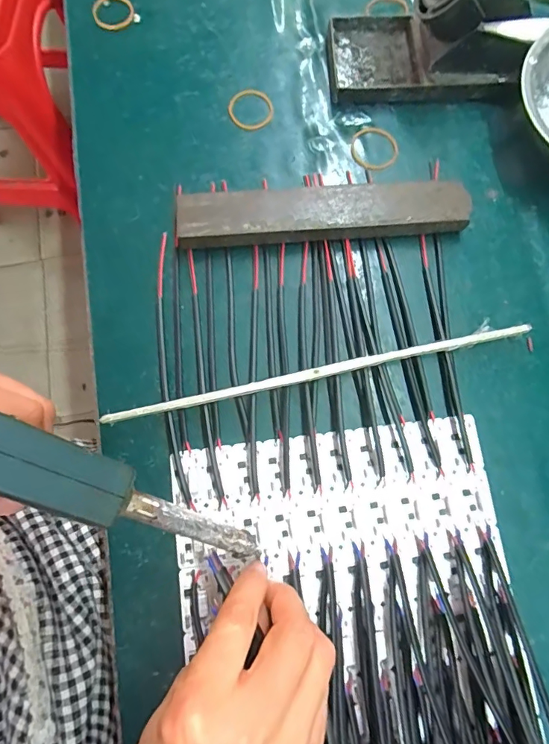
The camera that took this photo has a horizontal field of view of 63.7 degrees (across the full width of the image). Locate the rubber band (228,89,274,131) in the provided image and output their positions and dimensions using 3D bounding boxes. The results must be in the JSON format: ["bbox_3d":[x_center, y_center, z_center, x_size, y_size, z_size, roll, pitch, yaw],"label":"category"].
[{"bbox_3d":[-0.018,-0.203,0.338,0.034,0.004,0.036,-14,78,-4],"label":"rubber band"}]

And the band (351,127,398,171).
[{"bbox_3d":[0.075,-0.169,0.332,0.034,0.004,0.038,-1,77,-1],"label":"band"}]

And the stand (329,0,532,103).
[{"bbox_3d":[0.116,-0.251,0.323,0.144,0.064,0.071,-1,77,-1],"label":"stand"}]

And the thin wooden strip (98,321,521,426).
[{"bbox_3d":[0.030,0.001,0.288,0.275,0.013,0.008,-12,78,-3],"label":"thin wooden strip"}]

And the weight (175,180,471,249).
[{"bbox_3d":[0.033,-0.112,0.311,0.197,0.020,0.037,-3,77,-1],"label":"weight"}]

